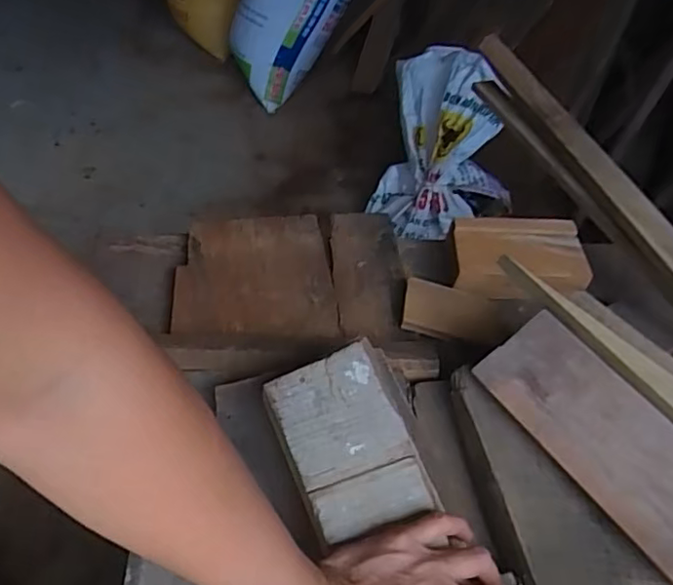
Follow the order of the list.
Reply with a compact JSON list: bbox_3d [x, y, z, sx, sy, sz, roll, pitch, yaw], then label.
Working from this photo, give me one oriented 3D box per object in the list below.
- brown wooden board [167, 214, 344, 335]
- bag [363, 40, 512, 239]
[{"bbox_3d":[-0.087,-0.020,0.655,0.164,0.013,0.178,-1,47,-6],"label":"brown wooden board"},{"bbox_3d":[0.289,-0.375,1.588,0.356,0.387,0.338,13,47,7],"label":"bag"}]

